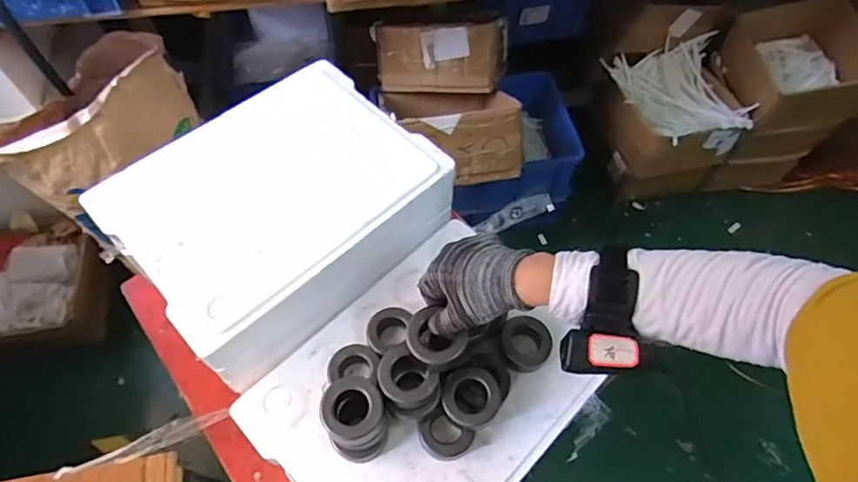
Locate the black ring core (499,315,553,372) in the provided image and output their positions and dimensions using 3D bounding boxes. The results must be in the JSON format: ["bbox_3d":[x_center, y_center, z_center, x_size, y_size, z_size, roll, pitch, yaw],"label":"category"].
[{"bbox_3d":[0.112,0.119,0.604,0.059,0.033,0.062,1,60,-2],"label":"black ring core"}]

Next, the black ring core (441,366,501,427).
[{"bbox_3d":[0.044,0.161,0.534,0.058,0.013,0.060,1,60,-2],"label":"black ring core"}]

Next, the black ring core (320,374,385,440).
[{"bbox_3d":[-0.076,0.163,0.506,0.059,0.017,0.059,1,60,-2],"label":"black ring core"}]

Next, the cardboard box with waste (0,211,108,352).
[{"bbox_3d":[-1.061,0.114,1.367,0.356,0.146,0.362,-6,60,-5],"label":"cardboard box with waste"}]

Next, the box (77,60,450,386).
[{"bbox_3d":[-0.187,-0.040,0.675,0.314,0.100,0.370,41,67,19],"label":"box"}]

